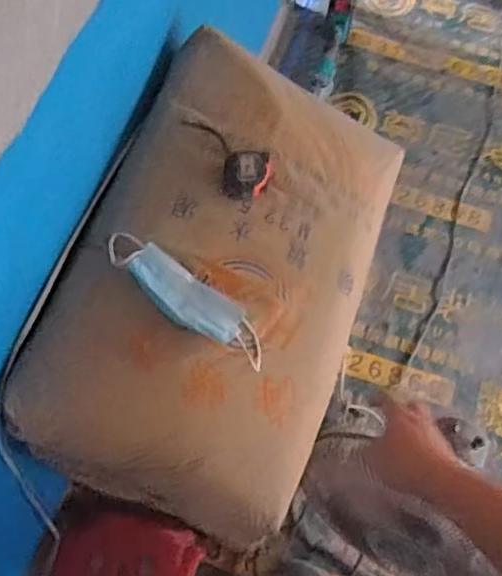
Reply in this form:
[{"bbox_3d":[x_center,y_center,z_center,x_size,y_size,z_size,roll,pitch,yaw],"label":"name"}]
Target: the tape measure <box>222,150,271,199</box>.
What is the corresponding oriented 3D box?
[{"bbox_3d":[-0.006,-0.160,0.904,0.063,0.047,0.054,6,67,0],"label":"tape measure"}]

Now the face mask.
[{"bbox_3d":[-0.089,0.008,0.843,0.256,0.025,0.072,32,70,11],"label":"face mask"}]

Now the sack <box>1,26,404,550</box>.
[{"bbox_3d":[-0.036,-0.018,0.915,0.380,0.147,0.647,19,68,6],"label":"sack"}]

